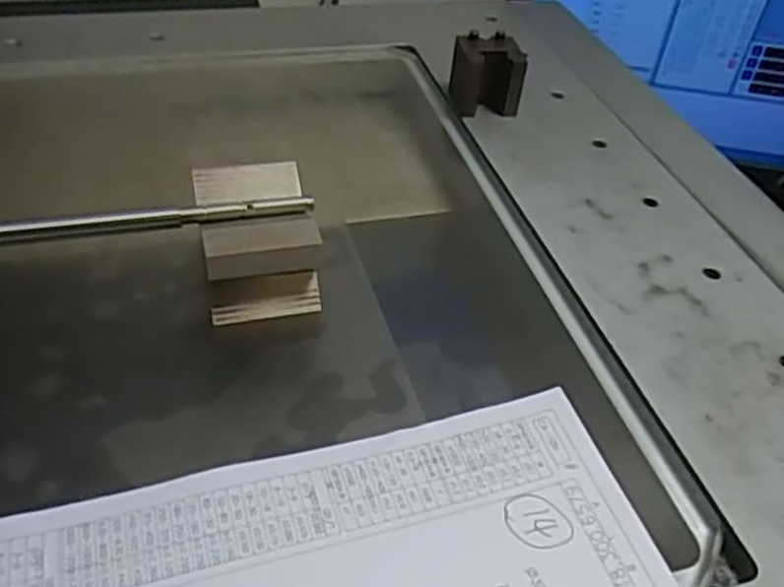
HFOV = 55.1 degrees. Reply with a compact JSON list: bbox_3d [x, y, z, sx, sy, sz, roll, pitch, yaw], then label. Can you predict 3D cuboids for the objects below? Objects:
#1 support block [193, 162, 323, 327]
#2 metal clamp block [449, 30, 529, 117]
[{"bbox_3d":[-0.049,-0.015,0.265,0.041,0.043,0.051,-8,46,-15],"label":"support block"},{"bbox_3d":[0.049,-0.114,0.392,0.030,0.033,0.031,-7,45,-14],"label":"metal clamp block"}]

